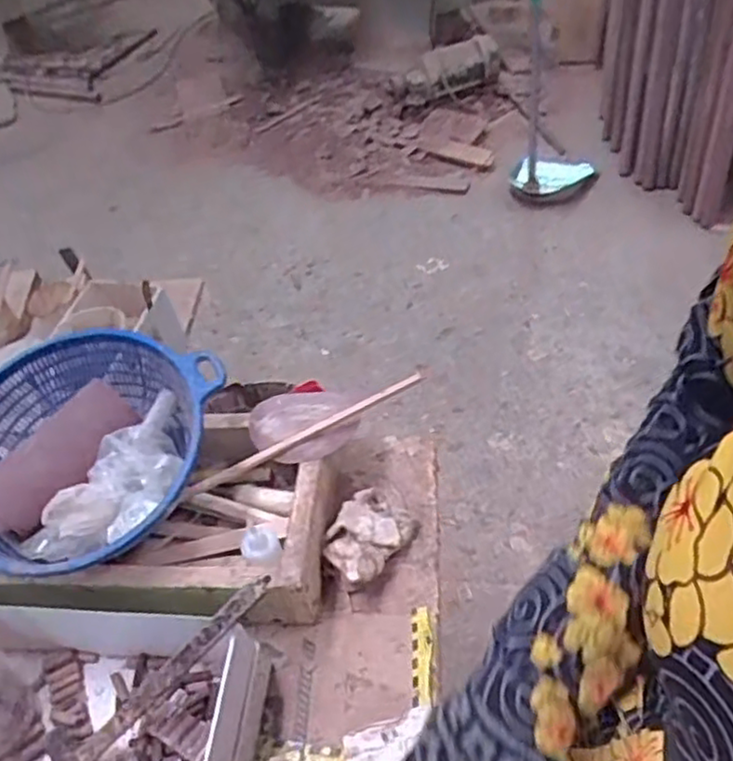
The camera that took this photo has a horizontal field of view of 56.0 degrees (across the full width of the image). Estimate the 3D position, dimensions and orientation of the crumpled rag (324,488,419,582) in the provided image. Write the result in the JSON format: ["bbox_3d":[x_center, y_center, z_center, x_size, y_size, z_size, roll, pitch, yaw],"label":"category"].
[{"bbox_3d":[0.001,0.153,0.688,0.070,0.047,0.097,28,56,29],"label":"crumpled rag"}]

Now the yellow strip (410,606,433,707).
[{"bbox_3d":[0.050,0.248,0.624,0.018,0.006,0.089,-3,47,5],"label":"yellow strip"}]

